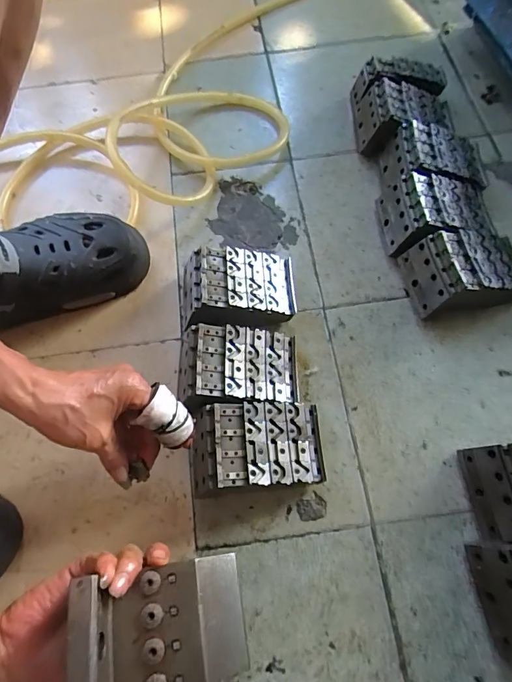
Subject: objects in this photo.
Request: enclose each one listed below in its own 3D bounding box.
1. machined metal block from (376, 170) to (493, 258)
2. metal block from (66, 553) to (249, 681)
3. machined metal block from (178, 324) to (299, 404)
[{"bbox_3d":[0.233,-0.166,0.522,0.135,0.061,0.097,-8,67,-1],"label":"machined metal block"},{"bbox_3d":[-0.068,0.214,0.300,0.113,0.066,0.084,-9,67,-2],"label":"metal block"},{"bbox_3d":[-0.020,0.026,0.448,0.129,0.063,0.086,-2,67,1],"label":"machined metal block"}]

